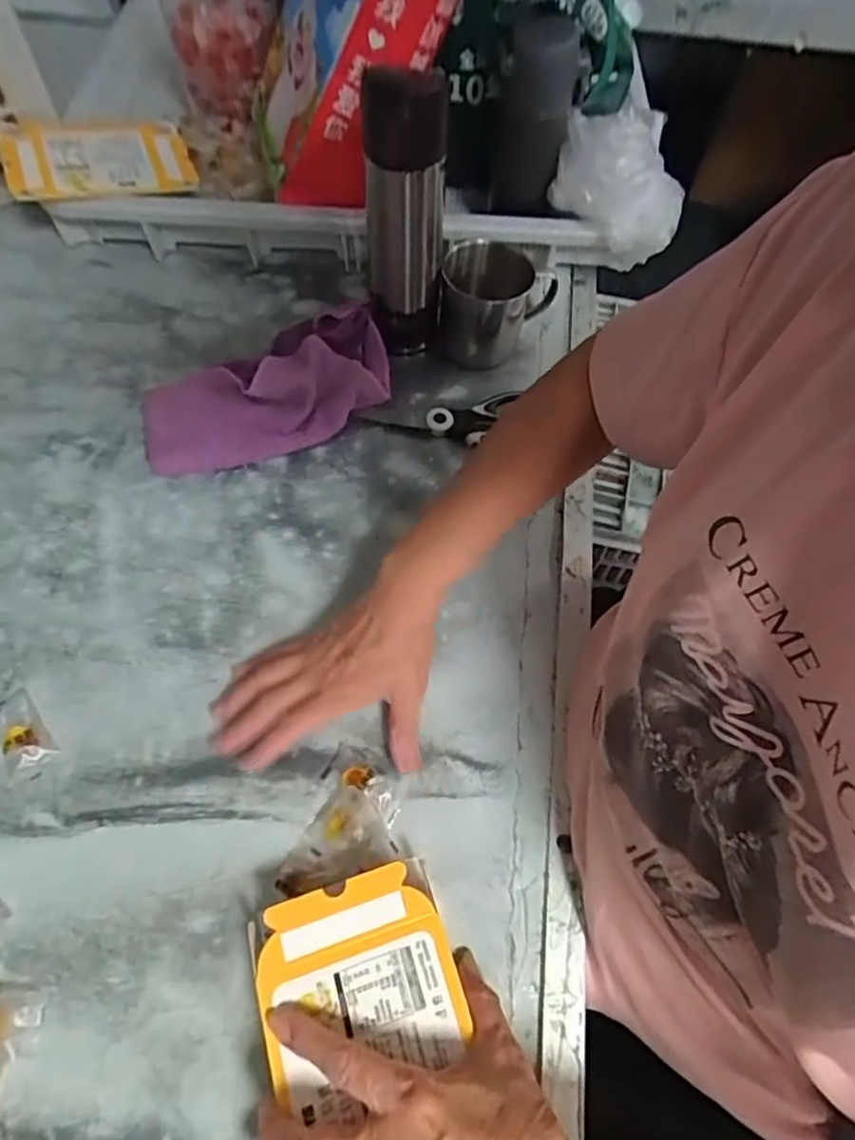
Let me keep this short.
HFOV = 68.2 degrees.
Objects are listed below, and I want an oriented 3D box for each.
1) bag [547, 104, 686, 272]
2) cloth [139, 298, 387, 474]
[{"bbox_3d":[0.171,-0.335,0.561,0.114,0.135,0.055,6,62,2],"label":"bag"},{"bbox_3d":[-0.140,-0.161,0.561,0.235,0.046,0.126,-34,67,-18],"label":"cloth"}]

